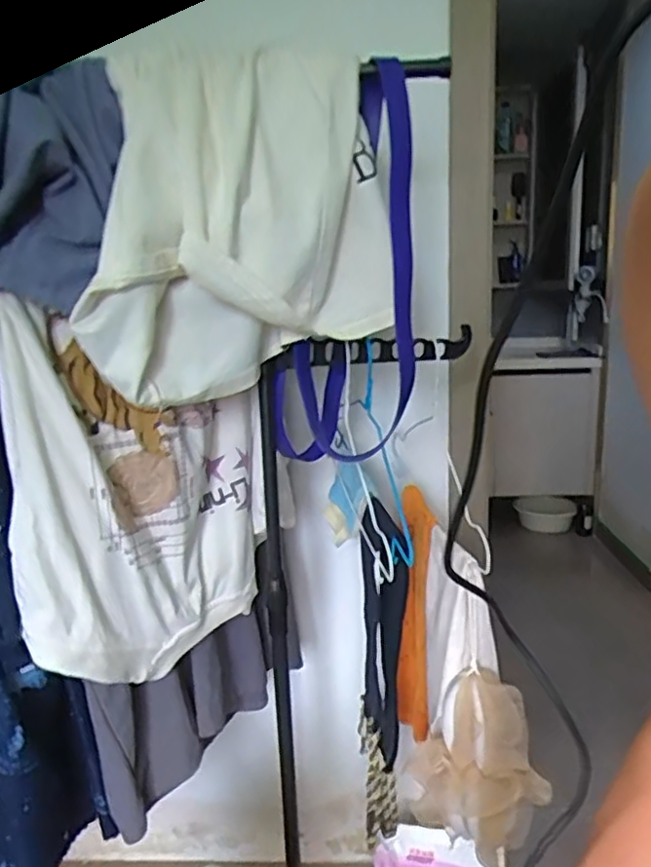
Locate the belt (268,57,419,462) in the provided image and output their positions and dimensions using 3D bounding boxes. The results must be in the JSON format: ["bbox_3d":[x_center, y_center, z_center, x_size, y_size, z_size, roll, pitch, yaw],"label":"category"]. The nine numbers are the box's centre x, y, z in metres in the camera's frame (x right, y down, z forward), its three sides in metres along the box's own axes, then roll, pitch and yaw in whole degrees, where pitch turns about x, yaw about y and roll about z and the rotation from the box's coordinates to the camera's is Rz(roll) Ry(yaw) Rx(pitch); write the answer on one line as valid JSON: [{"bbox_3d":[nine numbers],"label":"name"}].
[{"bbox_3d":[0.043,-0.158,0.738,0.161,0.485,0.108,29,26,33],"label":"belt"}]

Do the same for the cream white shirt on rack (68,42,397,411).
[{"bbox_3d":[-0.095,-0.231,0.703,0.343,0.355,0.104,-7,12,-26],"label":"cream white shirt on rack"}]

